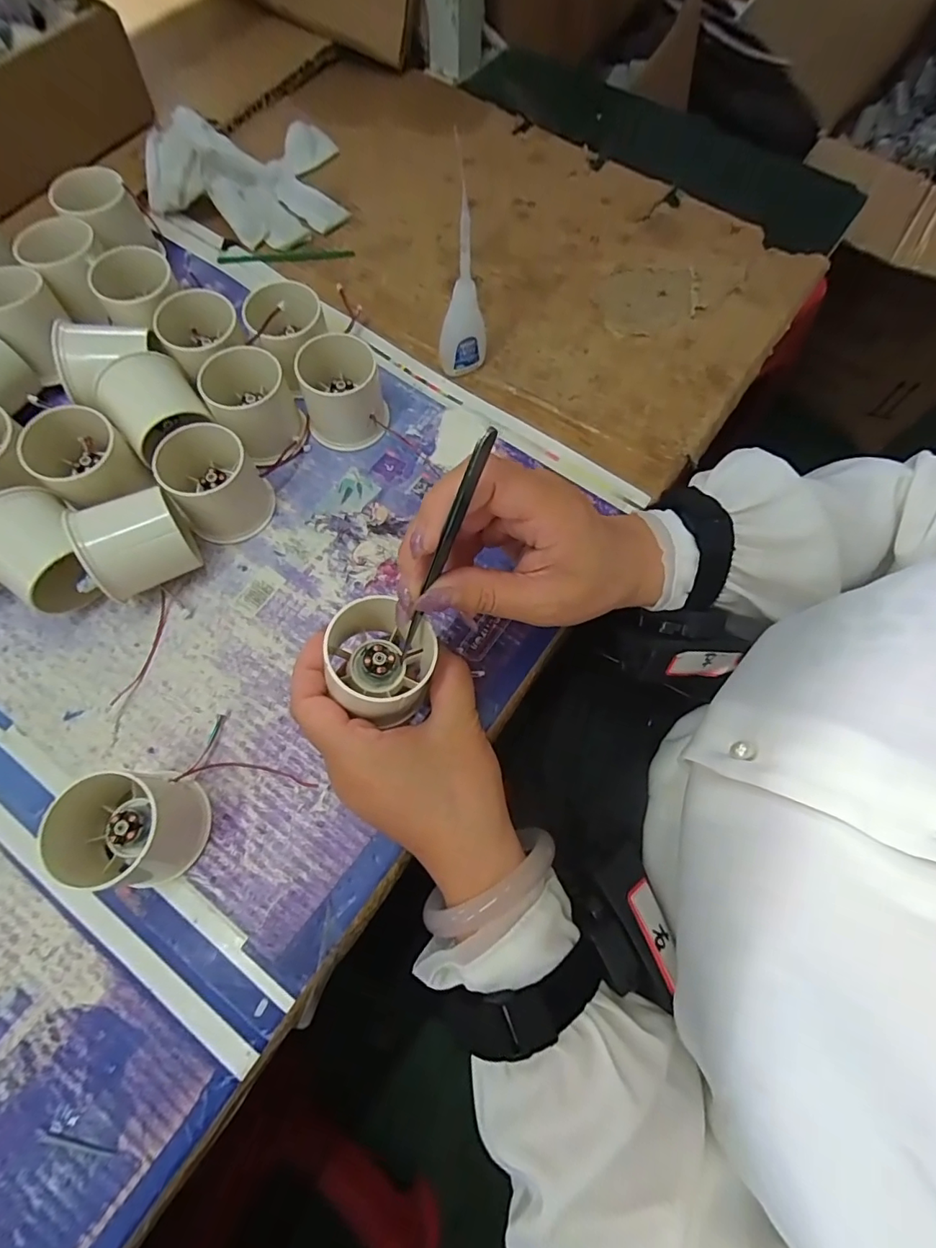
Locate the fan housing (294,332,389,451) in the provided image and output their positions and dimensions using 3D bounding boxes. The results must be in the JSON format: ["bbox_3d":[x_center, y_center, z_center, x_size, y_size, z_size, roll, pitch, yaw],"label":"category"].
[{"bbox_3d":[-0.085,-0.154,0.348,0.054,0.049,0.049,-9,70,-5],"label":"fan housing"}]

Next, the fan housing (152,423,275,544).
[{"bbox_3d":[-0.161,-0.091,0.325,0.055,0.045,0.067,-35,74,-13],"label":"fan housing"}]

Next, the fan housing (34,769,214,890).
[{"bbox_3d":[-0.166,0.100,0.253,0.053,0.049,0.054,3,70,0],"label":"fan housing"}]

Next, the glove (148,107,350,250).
[{"bbox_3d":[-0.182,-0.366,0.419,0.151,0.044,0.129,-12,71,-6],"label":"glove"}]

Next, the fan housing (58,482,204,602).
[{"bbox_3d":[-0.189,-0.044,0.303,0.054,0.053,0.049,-32,74,-12],"label":"fan housing"}]

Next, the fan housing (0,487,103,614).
[{"bbox_3d":[-0.241,-0.037,0.296,0.049,0.055,0.065,-41,76,-15],"label":"fan housing"}]

